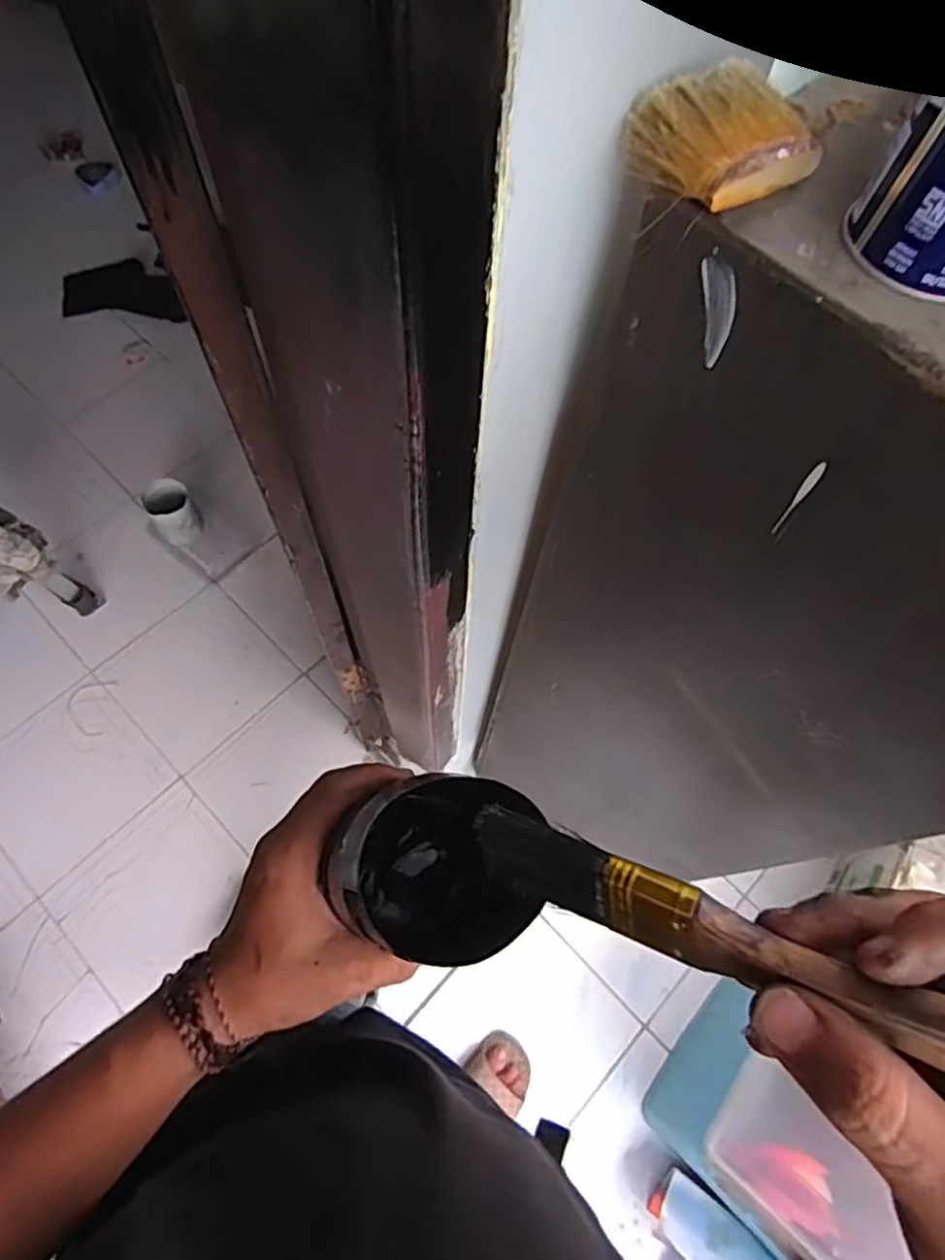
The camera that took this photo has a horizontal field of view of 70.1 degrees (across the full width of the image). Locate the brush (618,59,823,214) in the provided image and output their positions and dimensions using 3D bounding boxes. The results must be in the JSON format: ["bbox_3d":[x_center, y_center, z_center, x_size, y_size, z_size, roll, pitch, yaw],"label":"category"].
[{"bbox_3d":[0.104,-0.212,0.290,0.069,0.019,0.060,-28,70,-14],"label":"brush"}]

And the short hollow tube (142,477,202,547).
[{"bbox_3d":[-0.592,-0.231,1.342,0.082,0.130,0.075,-36,73,-17],"label":"short hollow tube"}]

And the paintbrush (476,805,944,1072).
[{"bbox_3d":[0.072,0.088,0.184,0.165,0.008,0.026,15,109,32],"label":"paintbrush"}]

